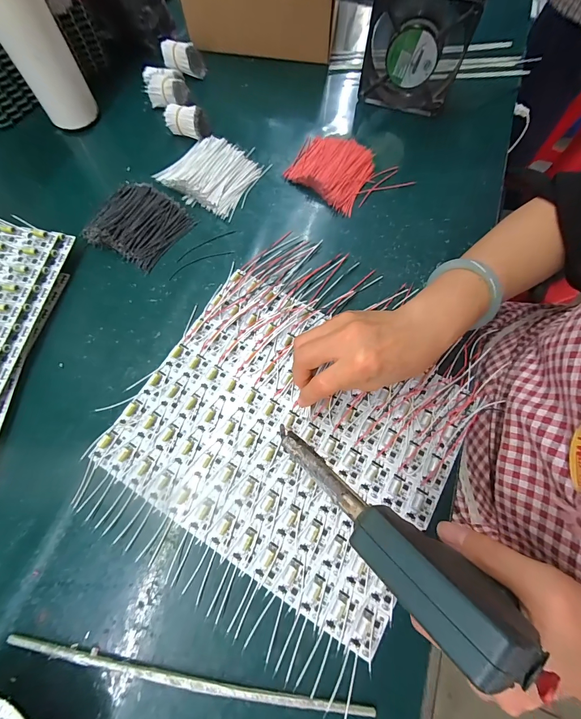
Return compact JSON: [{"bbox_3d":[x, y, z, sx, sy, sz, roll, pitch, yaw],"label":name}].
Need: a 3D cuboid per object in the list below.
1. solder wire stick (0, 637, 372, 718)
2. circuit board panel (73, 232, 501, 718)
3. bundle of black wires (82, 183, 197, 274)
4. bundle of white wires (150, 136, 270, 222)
[{"bbox_3d":[-0.078,0.239,0.237,0.274,0.008,0.010,9,71,1],"label":"solder wire stick"},{"bbox_3d":[0.012,0.051,0.304,0.289,0.014,0.351,33,73,9],"label":"circuit board panel"},{"bbox_3d":[-0.179,-0.162,0.370,0.099,0.024,0.096,33,73,9],"label":"bundle of black wires"},{"bbox_3d":[-0.102,-0.240,0.396,0.114,0.017,0.097,27,73,7],"label":"bundle of white wires"}]

